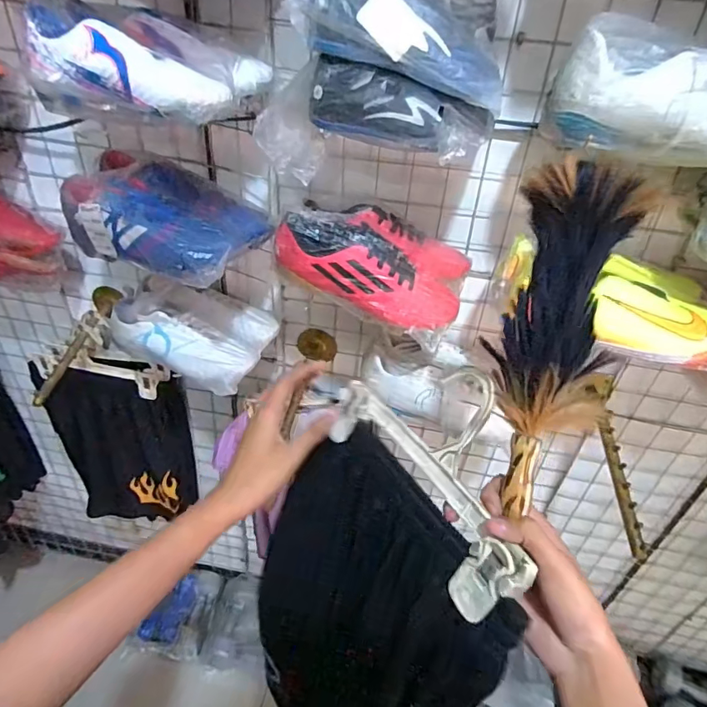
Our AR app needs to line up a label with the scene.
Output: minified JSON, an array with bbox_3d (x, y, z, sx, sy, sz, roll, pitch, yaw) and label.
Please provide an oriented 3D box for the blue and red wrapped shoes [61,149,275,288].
[{"bbox_3d":[-0.253,-0.182,0.635,0.243,0.094,0.149,18,39,15],"label":"blue and red wrapped shoes"}]

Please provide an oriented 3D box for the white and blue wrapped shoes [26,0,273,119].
[{"bbox_3d":[-0.232,-0.333,0.541,0.234,0.080,0.139,18,39,15],"label":"white and blue wrapped shoes"}]

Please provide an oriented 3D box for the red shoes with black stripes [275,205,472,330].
[{"bbox_3d":[0.031,-0.126,0.640,0.235,0.109,0.125,11,38,7],"label":"red shoes with black stripes"}]

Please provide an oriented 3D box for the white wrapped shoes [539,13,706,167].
[{"bbox_3d":[0.320,-0.246,0.460,0.242,0.103,0.082,16,39,13],"label":"white wrapped shoes"}]

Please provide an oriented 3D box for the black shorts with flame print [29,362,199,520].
[{"bbox_3d":[-0.498,0.201,1.049,0.269,0.386,0.106,-4,39,-12],"label":"black shorts with flame print"}]

